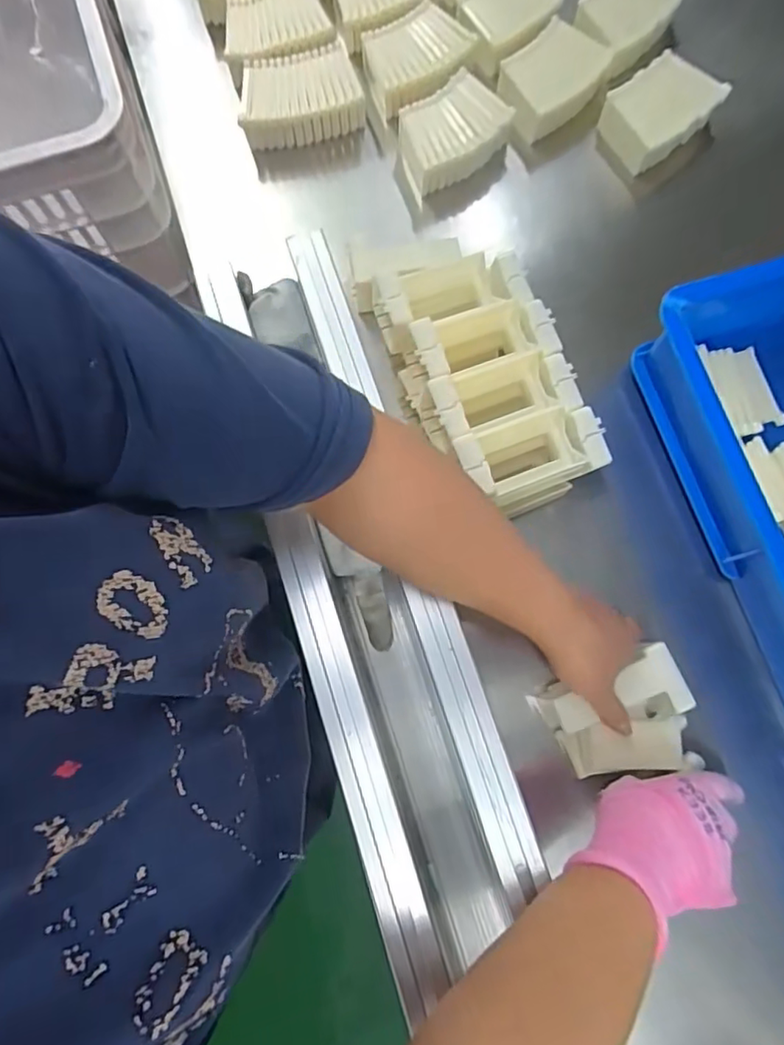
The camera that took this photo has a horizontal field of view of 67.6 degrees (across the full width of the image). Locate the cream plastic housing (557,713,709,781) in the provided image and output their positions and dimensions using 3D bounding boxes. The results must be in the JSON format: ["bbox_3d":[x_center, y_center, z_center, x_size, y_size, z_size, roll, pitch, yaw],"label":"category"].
[{"bbox_3d":[0.187,0.178,0.466,0.101,0.016,0.039,-9,76,13],"label":"cream plastic housing"}]

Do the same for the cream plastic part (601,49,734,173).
[{"bbox_3d":[0.275,-0.426,0.607,0.105,0.041,0.083,-36,79,-8],"label":"cream plastic part"}]

